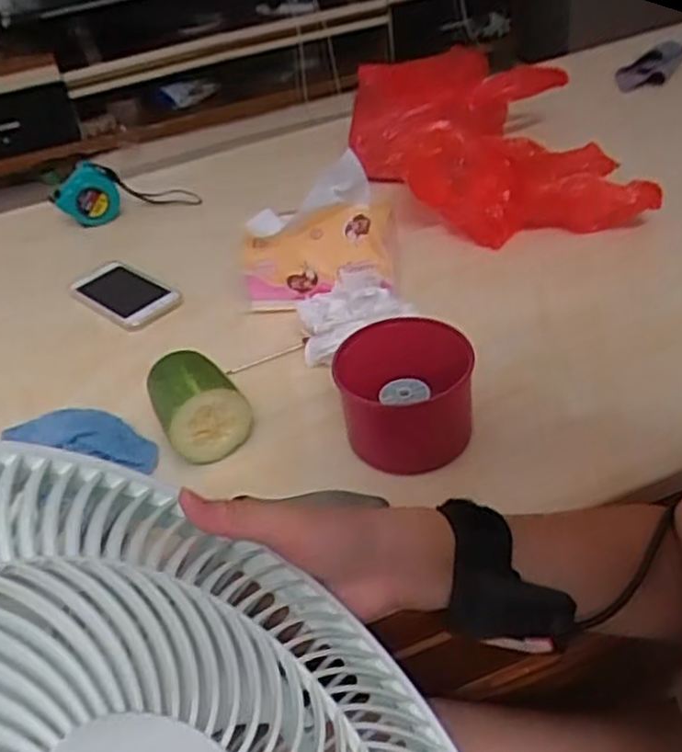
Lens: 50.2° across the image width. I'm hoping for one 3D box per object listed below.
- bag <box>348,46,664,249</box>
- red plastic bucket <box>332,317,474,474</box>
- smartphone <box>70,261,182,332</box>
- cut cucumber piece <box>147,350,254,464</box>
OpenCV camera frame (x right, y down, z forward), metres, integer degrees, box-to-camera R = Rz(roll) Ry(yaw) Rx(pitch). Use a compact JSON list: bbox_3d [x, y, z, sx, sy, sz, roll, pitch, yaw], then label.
[{"bbox_3d":[0.157,-0.260,0.820,0.238,0.089,0.346,-12,43,-4],"label":"bag"},{"bbox_3d":[0.047,0.015,0.552,0.094,0.074,0.096,-6,40,5],"label":"red plastic bucket"},{"bbox_3d":[-0.244,-0.094,0.807,0.073,0.012,0.149,-36,44,-29],"label":"smartphone"},{"bbox_3d":[-0.116,0.022,0.587,0.067,0.065,0.076,-23,41,-17],"label":"cut cucumber piece"}]

